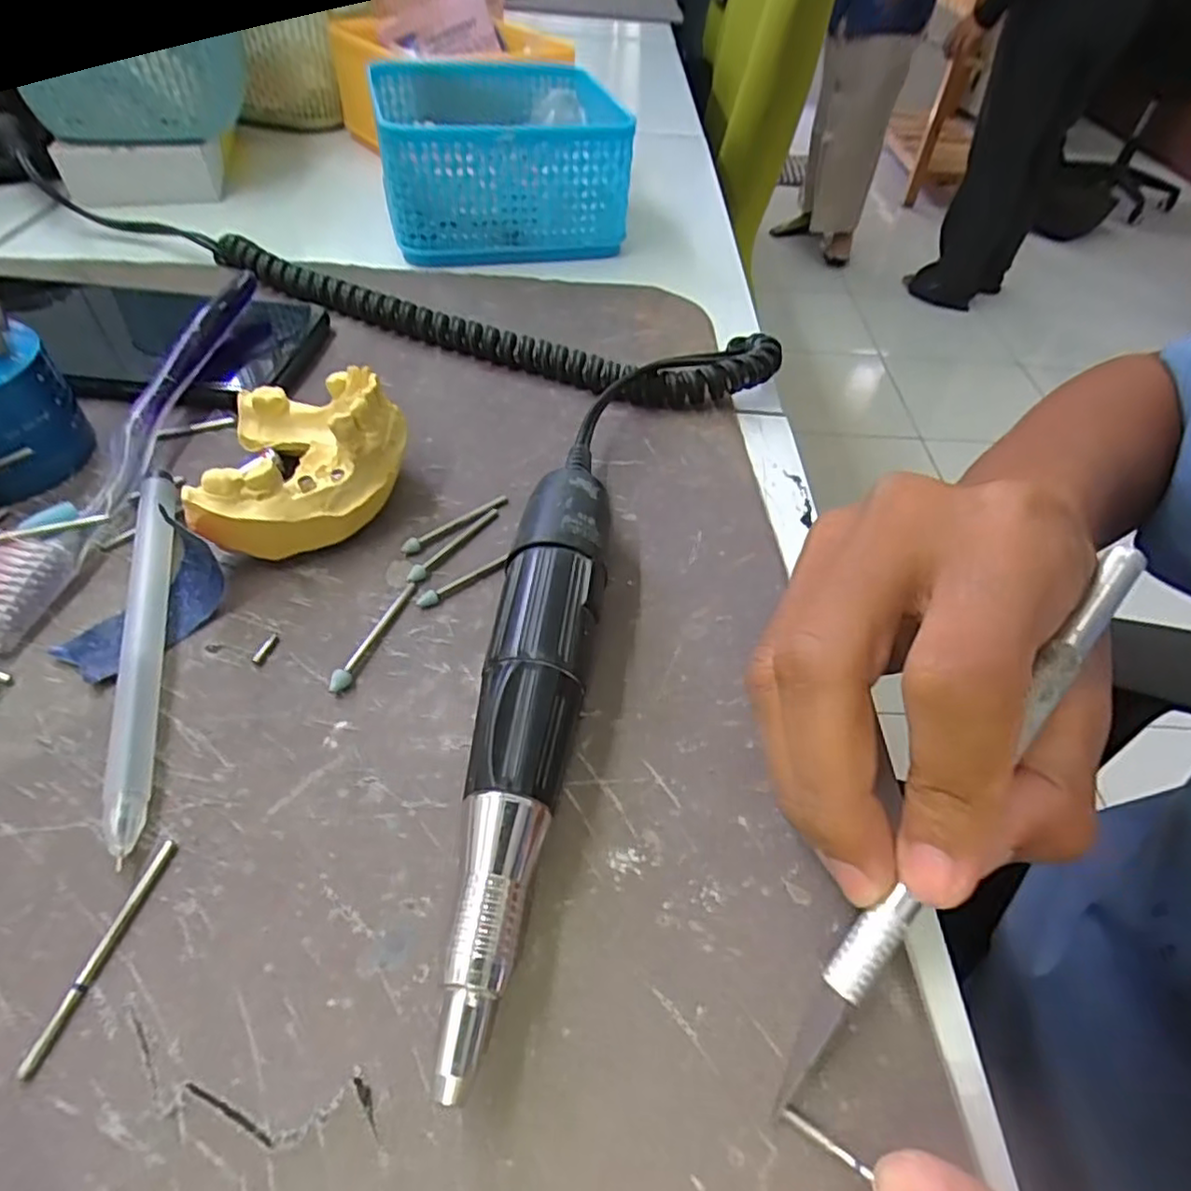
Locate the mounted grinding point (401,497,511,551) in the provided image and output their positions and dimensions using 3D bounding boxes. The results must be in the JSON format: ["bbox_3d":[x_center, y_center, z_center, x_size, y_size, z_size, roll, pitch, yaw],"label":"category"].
[{"bbox_3d":[-0.046,-0.024,0.224,0.041,0.004,0.007,-30,58,-28],"label":"mounted grinding point"}]

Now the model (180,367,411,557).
[{"bbox_3d":[-0.092,-0.045,0.216,0.058,0.037,0.073,-4,49,-8],"label":"model"}]

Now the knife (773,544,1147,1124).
[{"bbox_3d":[0.077,0.043,0.140,0.008,0.007,0.136,36,80,23],"label":"knife"}]

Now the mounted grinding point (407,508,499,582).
[{"bbox_3d":[-0.045,-0.017,0.217,0.004,0.004,0.042,28,52,17],"label":"mounted grinding point"}]

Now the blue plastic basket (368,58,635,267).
[{"bbox_3d":[-0.058,-0.254,0.389,0.124,0.063,0.138,-9,50,-14],"label":"blue plastic basket"}]

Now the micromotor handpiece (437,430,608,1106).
[{"bbox_3d":[-0.015,0.020,0.171,0.025,0.029,0.165,7,48,2],"label":"micromotor handpiece"}]

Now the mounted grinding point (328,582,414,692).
[{"bbox_3d":[-0.063,0.011,0.191,0.004,0.004,0.041,16,49,8],"label":"mounted grinding point"}]

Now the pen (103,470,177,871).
[{"bbox_3d":[-0.122,0.010,0.182,0.009,0.011,0.123,-12,50,-14],"label":"pen"}]

